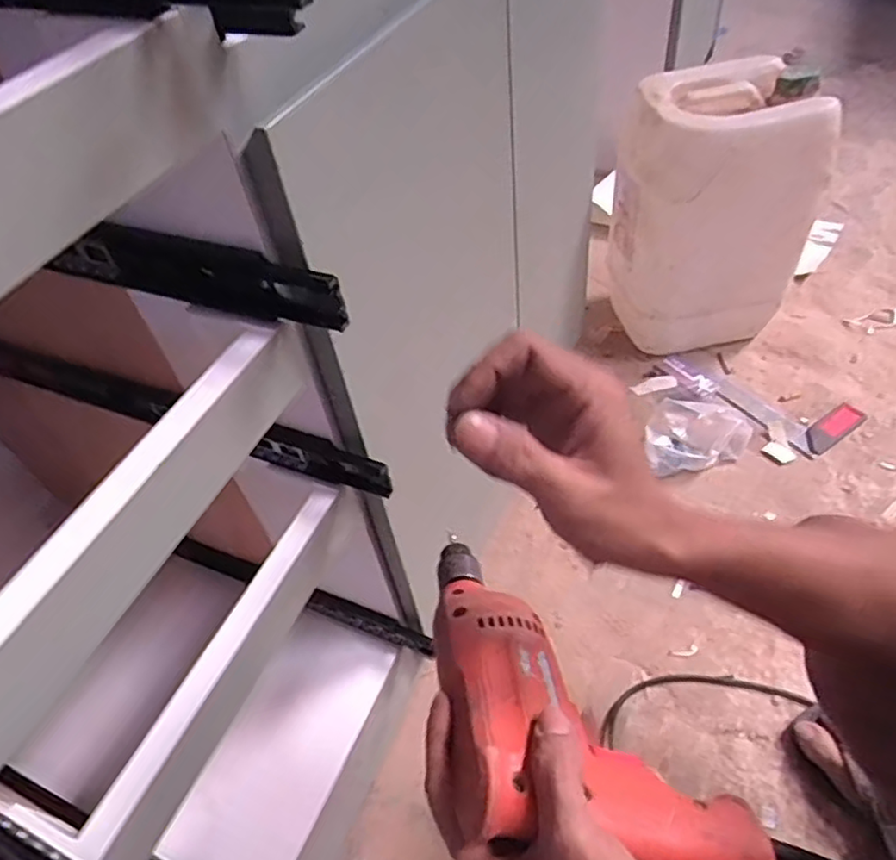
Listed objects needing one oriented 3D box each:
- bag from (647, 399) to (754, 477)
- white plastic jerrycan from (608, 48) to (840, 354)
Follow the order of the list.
[{"bbox_3d":[0.380,0.012,0.996,0.145,0.070,0.150,17,53,20],"label":"bag"},{"bbox_3d":[0.413,-0.330,1.037,0.266,0.387,0.193,-12,49,-4],"label":"white plastic jerrycan"}]

